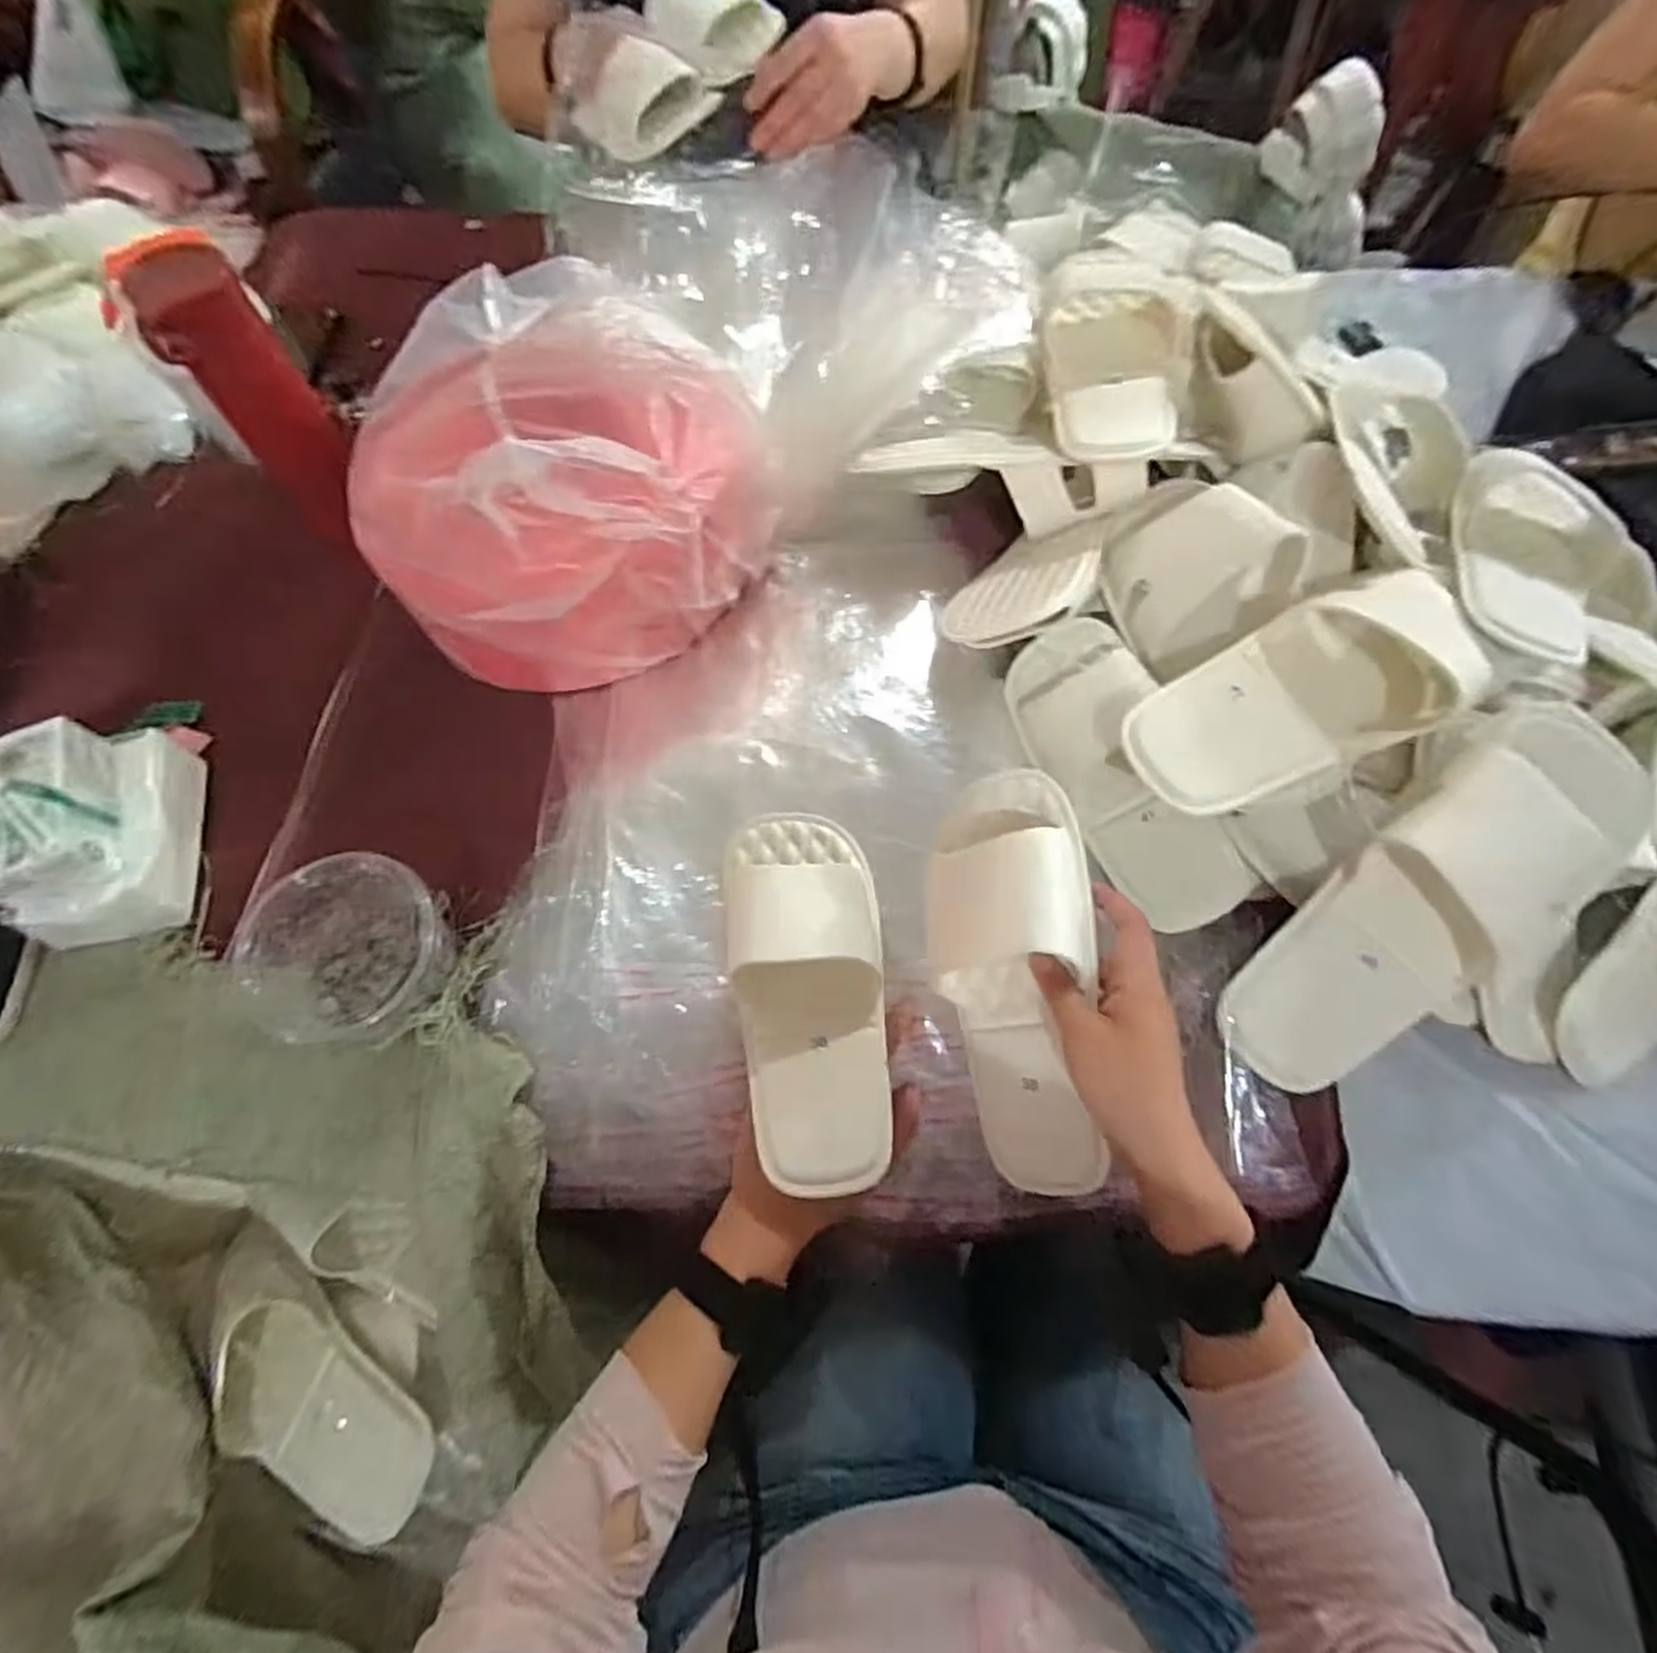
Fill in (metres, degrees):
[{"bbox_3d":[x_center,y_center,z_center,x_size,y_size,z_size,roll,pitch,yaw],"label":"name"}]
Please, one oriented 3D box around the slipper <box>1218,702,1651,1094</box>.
[{"bbox_3d":[0.378,0.056,0.486,0.109,0.058,0.282,44,106,18],"label":"slipper"}]

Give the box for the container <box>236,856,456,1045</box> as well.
[{"bbox_3d":[-0.304,0.079,0.488,0.116,0.065,0.106,0,66,0],"label":"container"}]

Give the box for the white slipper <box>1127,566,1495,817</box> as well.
[{"bbox_3d":[0.294,-0.085,0.501,0.216,0.065,0.108,-19,67,-8],"label":"white slipper"}]

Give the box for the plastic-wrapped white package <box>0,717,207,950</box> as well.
[{"bbox_3d":[-0.508,0.002,0.531,0.094,0.082,0.142,-13,66,-6],"label":"plastic-wrapped white package"}]

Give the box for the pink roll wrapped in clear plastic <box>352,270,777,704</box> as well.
[{"bbox_3d":[-0.194,-0.278,0.581,0.277,0.177,0.297,-12,66,-5],"label":"pink roll wrapped in clear plastic"}]

